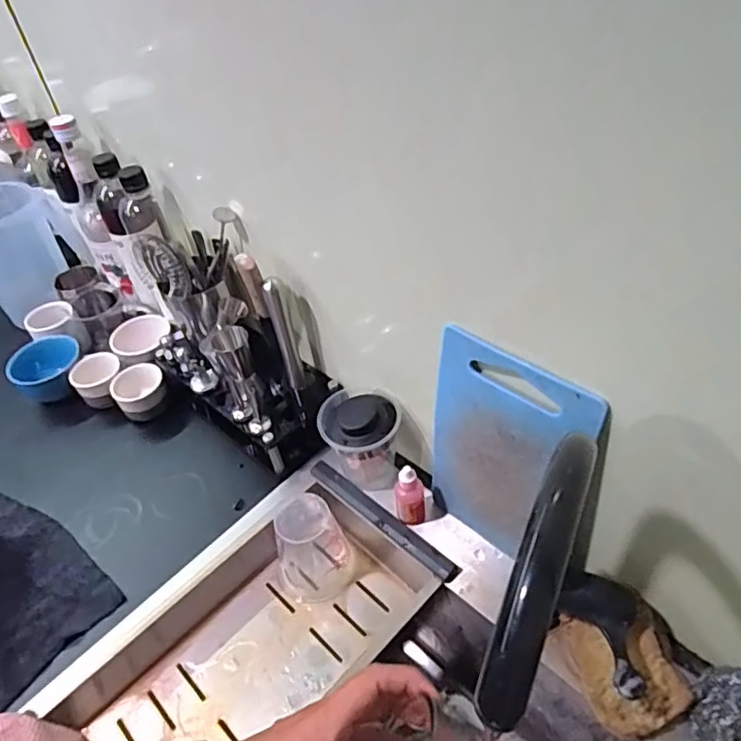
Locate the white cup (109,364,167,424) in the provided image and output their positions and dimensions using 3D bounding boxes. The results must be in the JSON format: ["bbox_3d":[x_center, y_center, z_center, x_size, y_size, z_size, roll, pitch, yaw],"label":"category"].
[{"bbox_3d":[-0.303,0.033,0.779,0.067,0.058,0.064,-24,47,-16],"label":"white cup"}]

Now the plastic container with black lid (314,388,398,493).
[{"bbox_3d":[-0.007,0.082,0.653,0.086,0.106,0.083,-17,45,-9],"label":"plastic container with black lid"}]

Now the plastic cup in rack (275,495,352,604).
[{"bbox_3d":[-0.068,0.185,0.638,0.081,0.086,0.102,-21,46,-13],"label":"plastic cup in rack"}]

